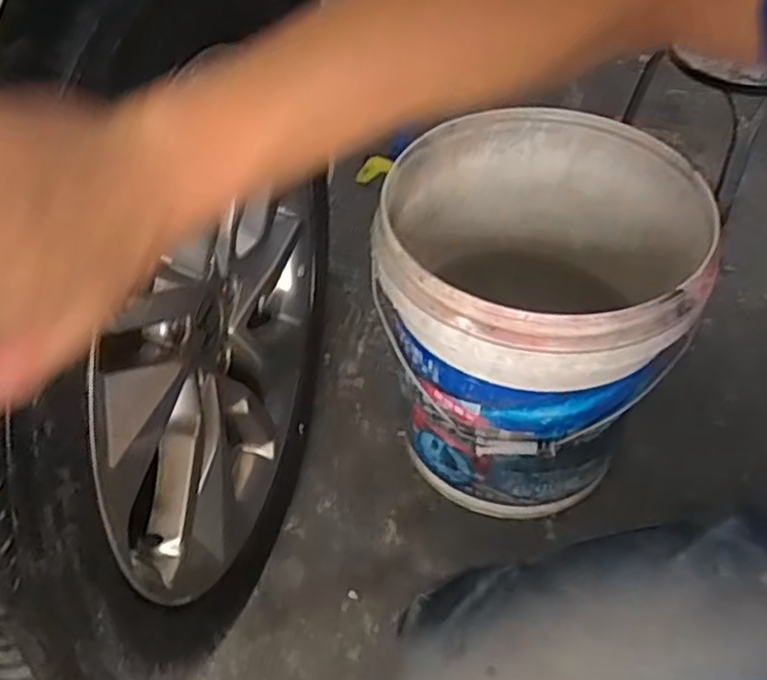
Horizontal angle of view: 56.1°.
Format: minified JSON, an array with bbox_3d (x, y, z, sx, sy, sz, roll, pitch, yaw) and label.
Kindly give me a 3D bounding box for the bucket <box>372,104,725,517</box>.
[{"bbox_3d":[0.143,-0.013,0.769,0.288,0.341,0.295,0,51,0],"label":"bucket"}]

